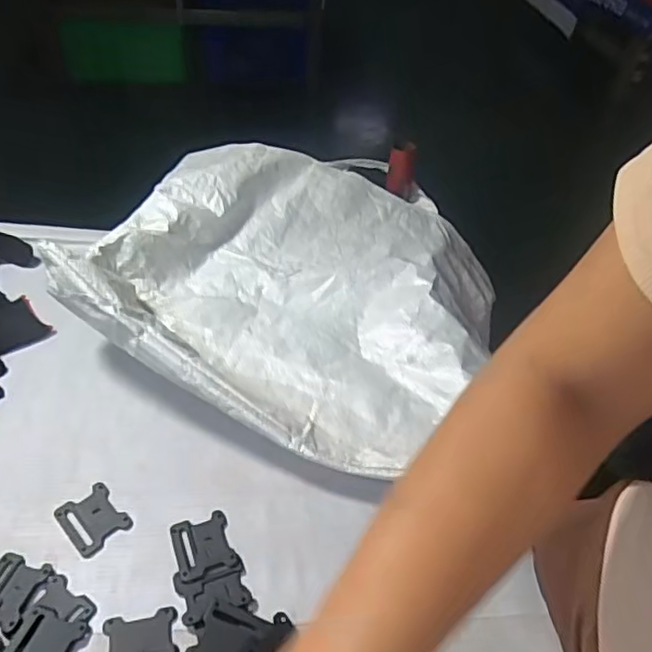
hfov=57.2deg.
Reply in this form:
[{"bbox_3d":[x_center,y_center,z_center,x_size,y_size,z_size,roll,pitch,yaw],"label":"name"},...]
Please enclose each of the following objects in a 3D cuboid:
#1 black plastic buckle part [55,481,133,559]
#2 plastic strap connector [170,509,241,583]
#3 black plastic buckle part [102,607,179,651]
[{"bbox_3d":[-0.188,0.155,0.483,0.045,0.004,0.052,-32,55,-34],"label":"black plastic buckle part"},{"bbox_3d":[-0.097,0.172,0.473,0.044,0.004,0.050,-12,46,-19],"label":"plastic strap connector"},{"bbox_3d":[-0.130,0.221,0.418,0.050,0.004,0.040,-5,44,-12],"label":"black plastic buckle part"}]

